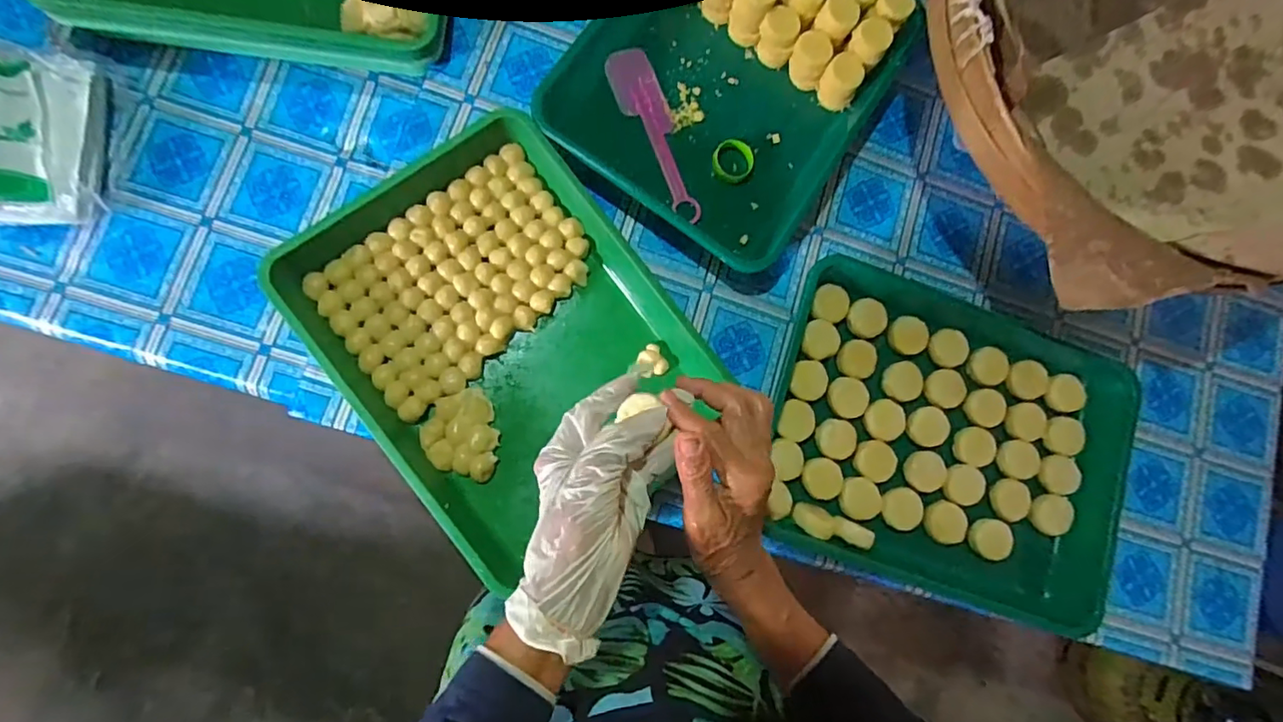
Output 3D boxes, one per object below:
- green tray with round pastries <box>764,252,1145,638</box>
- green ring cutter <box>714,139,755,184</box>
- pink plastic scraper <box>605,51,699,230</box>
[{"bbox_3d":[0.317,0.075,0.551,0.392,0.040,0.301,18,81,-4],"label":"green tray with round pastries"},{"bbox_3d":[0.095,-0.206,0.570,0.043,0.012,0.040,1,82,-6],"label":"green ring cutter"},{"bbox_3d":[0.014,-0.231,0.571,0.048,0.007,0.193,-19,85,-8],"label":"pink plastic scraper"}]

